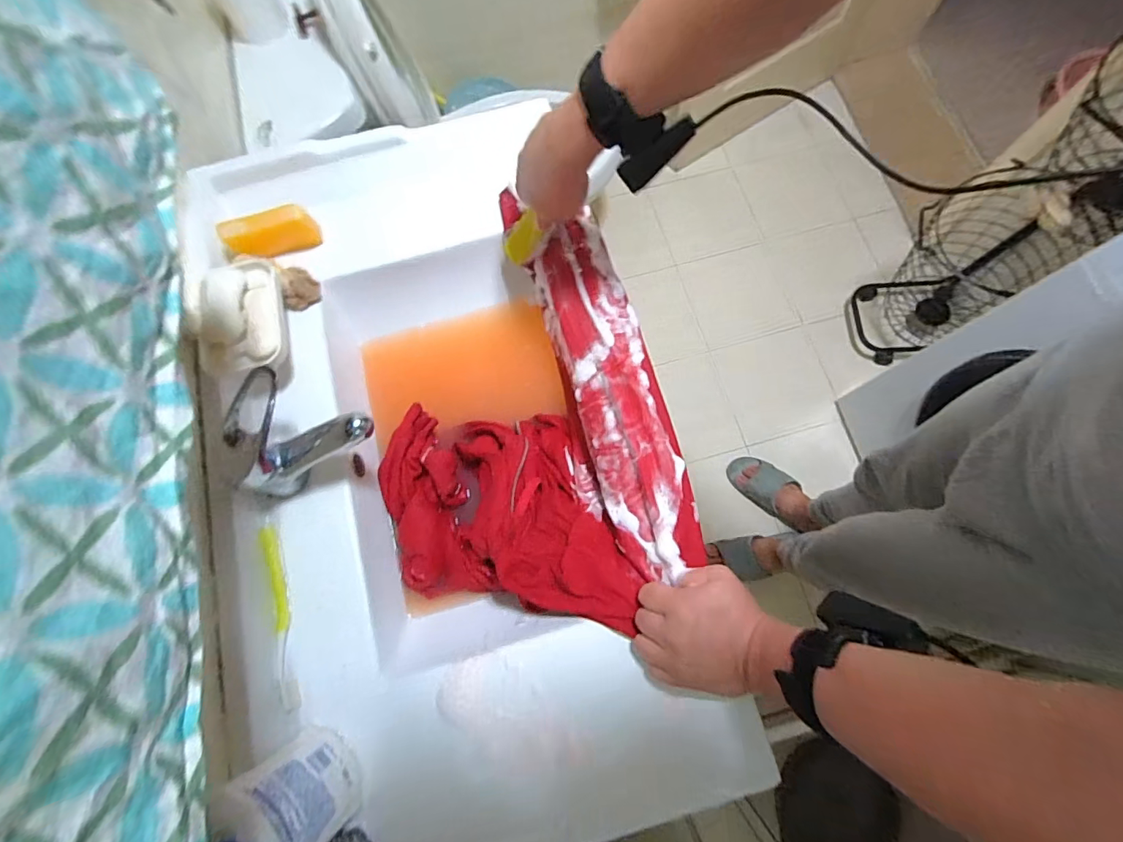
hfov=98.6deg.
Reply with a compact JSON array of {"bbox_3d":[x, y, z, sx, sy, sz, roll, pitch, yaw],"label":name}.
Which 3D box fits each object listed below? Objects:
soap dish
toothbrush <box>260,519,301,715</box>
[{"bbox_3d":[-0.353,-0.114,0.528,0.083,0.027,0.135,-20,75,-4],"label":"soap dish"},{"bbox_3d":[-0.291,0.194,0.498,0.012,0.020,0.189,-19,75,-3],"label":"toothbrush"}]

